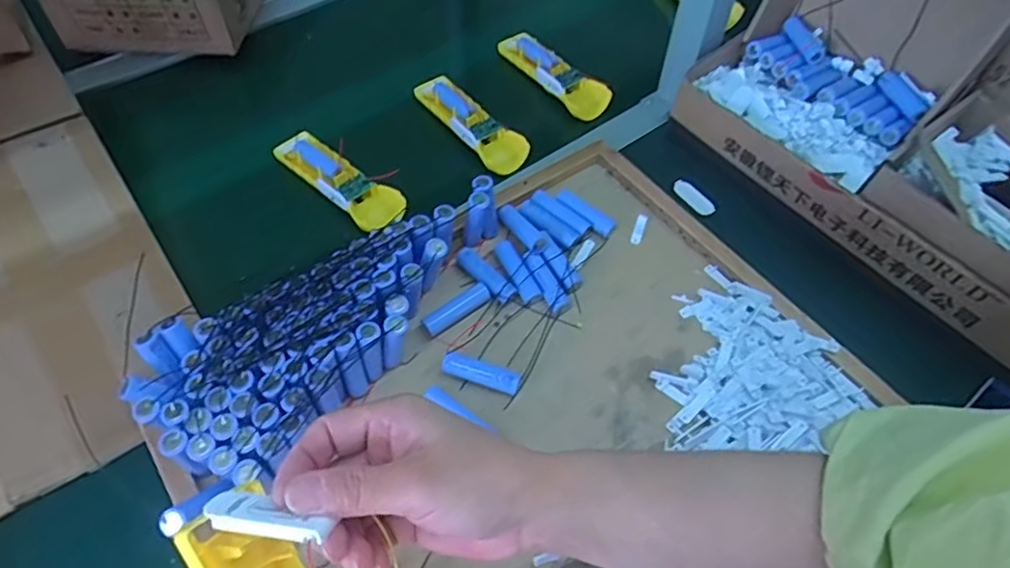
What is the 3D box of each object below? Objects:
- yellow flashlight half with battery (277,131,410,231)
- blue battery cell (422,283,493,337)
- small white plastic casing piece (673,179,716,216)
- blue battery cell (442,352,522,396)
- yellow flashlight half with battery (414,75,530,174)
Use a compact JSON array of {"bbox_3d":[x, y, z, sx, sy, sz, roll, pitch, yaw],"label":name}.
[{"bbox_3d":[-0.170,-0.110,0.625,0.153,0.027,0.052,39,63,20],"label":"yellow flashlight half with battery"},{"bbox_3d":[-0.041,0.022,0.536,0.064,0.016,0.020,-29,63,-21],"label":"blue battery cell"},{"bbox_3d":[0.197,-0.090,0.635,0.019,0.011,0.051,-26,62,-19],"label":"small white plastic casing piece"},{"bbox_3d":[-0.020,0.074,0.505,0.065,0.018,0.016,17,58,7],"label":"blue battery cell"},{"bbox_3d":[-0.040,-0.179,0.675,0.046,0.027,0.156,-32,64,-22],"label":"yellow flashlight half with battery"}]

